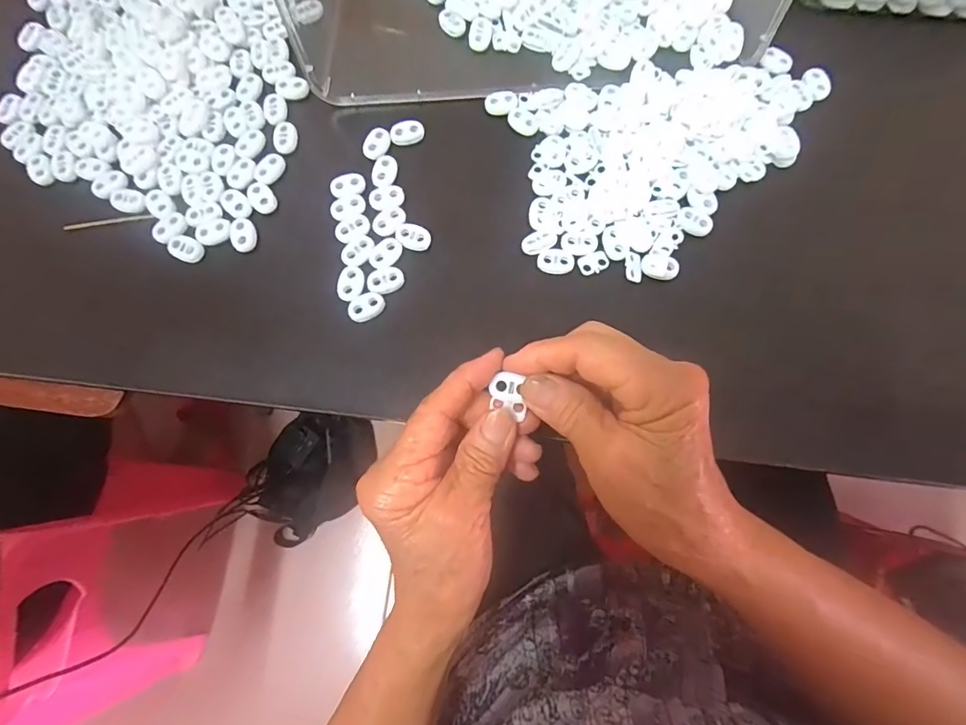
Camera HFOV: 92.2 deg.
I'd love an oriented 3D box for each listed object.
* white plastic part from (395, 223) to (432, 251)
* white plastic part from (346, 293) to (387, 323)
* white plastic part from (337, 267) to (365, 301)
[{"bbox_3d":[-0.044,-0.080,0.293,0.022,0.004,0.016,14,78,2],"label":"white plastic part"},{"bbox_3d":[-0.071,-0.034,0.284,0.023,0.005,0.014,-27,80,-6],"label":"white plastic part"},{"bbox_3d":[-0.081,-0.049,0.284,0.015,0.004,0.023,11,78,1],"label":"white plastic part"}]

